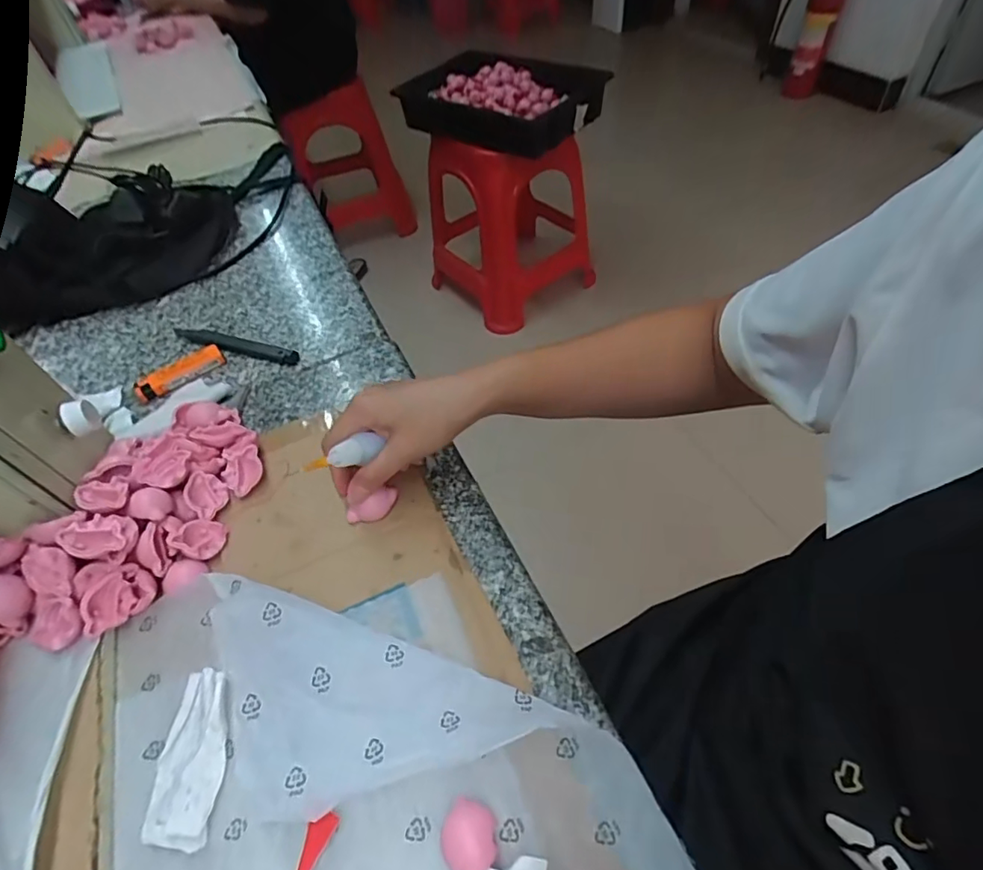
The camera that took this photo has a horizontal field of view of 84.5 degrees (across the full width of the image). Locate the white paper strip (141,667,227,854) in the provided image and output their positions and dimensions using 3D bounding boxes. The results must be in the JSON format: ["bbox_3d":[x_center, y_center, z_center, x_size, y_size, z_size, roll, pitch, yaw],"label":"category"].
[{"bbox_3d":[-0.162,0.172,0.292,0.040,0.008,0.082,-20,51,12],"label":"white paper strip"}]

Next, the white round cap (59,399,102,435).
[{"bbox_3d":[-0.288,-0.013,0.379,0.022,0.015,0.021,-4,51,4],"label":"white round cap"}]

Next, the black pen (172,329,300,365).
[{"bbox_3d":[-0.252,-0.091,0.531,0.149,0.008,0.020,14,52,17],"label":"black pen"}]

